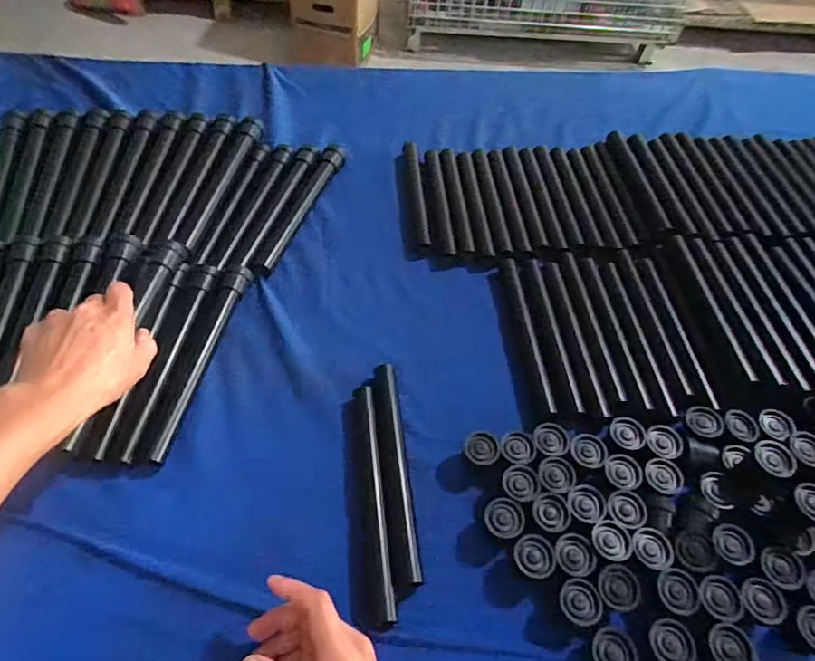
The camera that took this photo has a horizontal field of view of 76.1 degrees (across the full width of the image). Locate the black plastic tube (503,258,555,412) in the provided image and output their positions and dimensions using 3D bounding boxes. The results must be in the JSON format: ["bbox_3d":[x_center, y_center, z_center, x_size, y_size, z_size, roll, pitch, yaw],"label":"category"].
[{"bbox_3d":[0.138,-0.001,0.627,0.020,0.026,0.226,-2,55,-6],"label":"black plastic tube"}]

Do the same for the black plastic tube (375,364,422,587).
[{"bbox_3d":[-0.013,0.133,0.520,0.021,0.026,0.219,-4,55,-7],"label":"black plastic tube"}]

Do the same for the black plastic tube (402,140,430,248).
[{"bbox_3d":[0.015,-0.204,0.765,0.020,0.027,0.209,-4,55,-7],"label":"black plastic tube"}]

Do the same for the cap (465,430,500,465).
[{"bbox_3d":[0.077,0.121,0.532,0.034,0.025,0.034,2,54,-3],"label":"cap"}]

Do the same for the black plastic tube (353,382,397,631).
[{"bbox_3d":[-0.034,0.155,0.499,0.022,0.022,0.218,-4,55,-7],"label":"black plastic tube"}]

